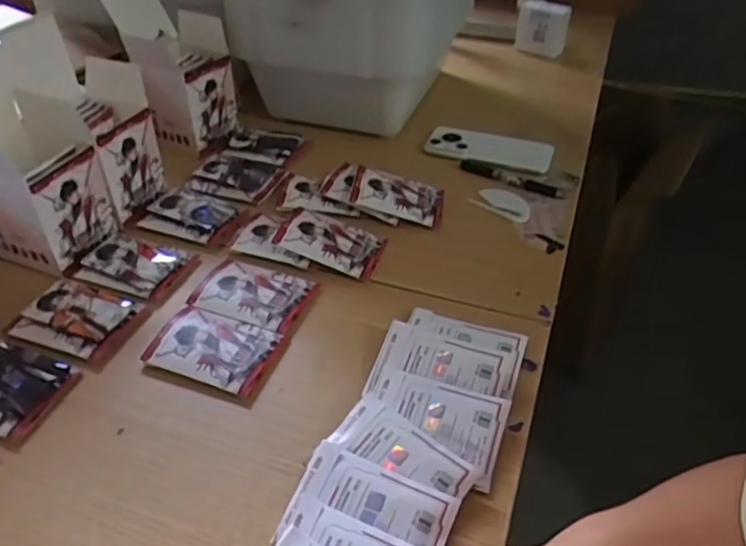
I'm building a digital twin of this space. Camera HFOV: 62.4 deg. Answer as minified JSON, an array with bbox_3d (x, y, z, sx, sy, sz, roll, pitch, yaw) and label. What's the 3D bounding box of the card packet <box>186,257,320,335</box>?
[{"bbox_3d":[-0.113,0.017,0.575,0.108,0.005,0.073,16,43,16],"label":"card packet"}]

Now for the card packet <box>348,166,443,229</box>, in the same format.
[{"bbox_3d":[0.028,-0.085,0.677,0.100,0.014,0.063,19,49,-4],"label":"card packet"}]

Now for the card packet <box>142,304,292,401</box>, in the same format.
[{"bbox_3d":[-0.134,0.062,0.523,0.105,0.010,0.071,16,43,16],"label":"card packet"}]

